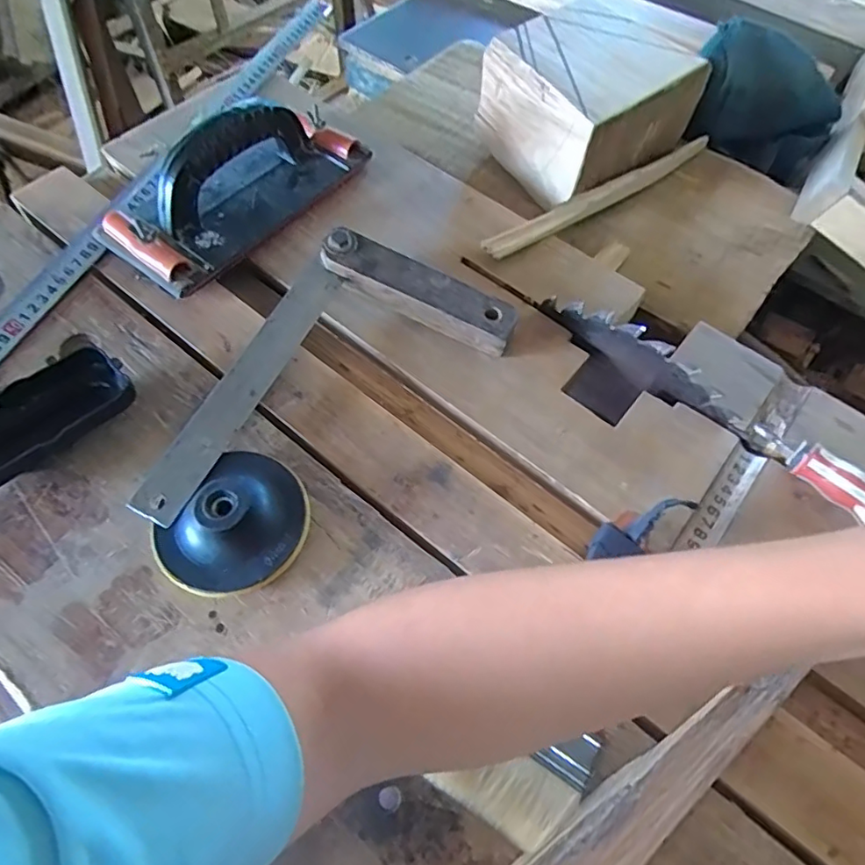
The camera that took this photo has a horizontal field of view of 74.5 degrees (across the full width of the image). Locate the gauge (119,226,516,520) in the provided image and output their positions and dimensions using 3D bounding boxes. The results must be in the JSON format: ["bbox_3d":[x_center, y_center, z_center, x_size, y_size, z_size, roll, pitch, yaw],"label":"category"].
[{"bbox_3d":[-0.086,-0.057,0.393,0.277,0.037,0.132,-29,66,-17],"label":"gauge"}]

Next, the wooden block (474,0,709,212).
[{"bbox_3d":[0.141,-0.300,0.531,0.148,0.109,0.143,-30,66,-17],"label":"wooden block"}]

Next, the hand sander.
[{"bbox_3d":[-0.153,-0.208,0.452,0.084,0.066,0.215,36,66,16],"label":"hand sander"}]

